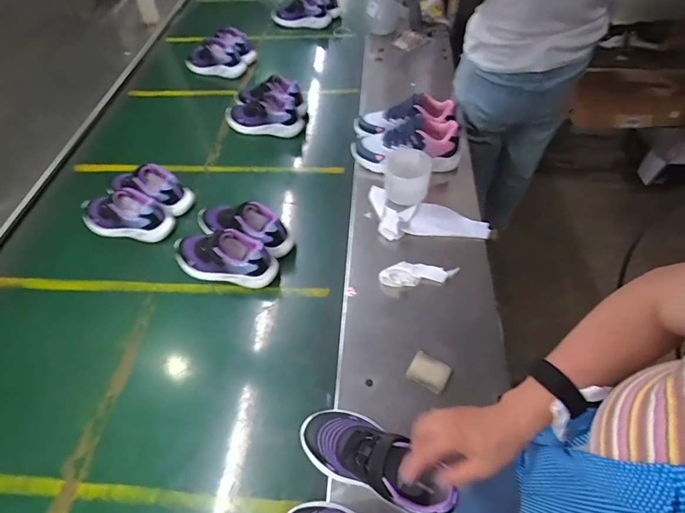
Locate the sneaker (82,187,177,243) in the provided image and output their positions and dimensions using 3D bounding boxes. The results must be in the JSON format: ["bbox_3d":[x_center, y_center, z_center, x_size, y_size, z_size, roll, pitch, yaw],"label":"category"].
[{"bbox_3d":[-0.479,-0.094,0.832,0.218,0.098,0.086,11,55,10],"label":"sneaker"}]

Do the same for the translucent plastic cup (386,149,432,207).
[{"bbox_3d":[0.138,-0.166,0.816,0.091,0.086,0.091,-1,54,1],"label":"translucent plastic cup"}]

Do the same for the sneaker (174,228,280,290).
[{"bbox_3d":[-0.238,-0.003,0.752,0.212,0.111,0.073,9,54,8],"label":"sneaker"}]

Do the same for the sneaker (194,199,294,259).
[{"bbox_3d":[-0.206,-0.069,0.777,0.215,0.080,0.071,16,56,13],"label":"sneaker"}]

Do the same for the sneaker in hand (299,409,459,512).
[{"bbox_3d":[0.043,0.259,0.494,0.207,0.076,0.087,17,54,32],"label":"sneaker in hand"}]

